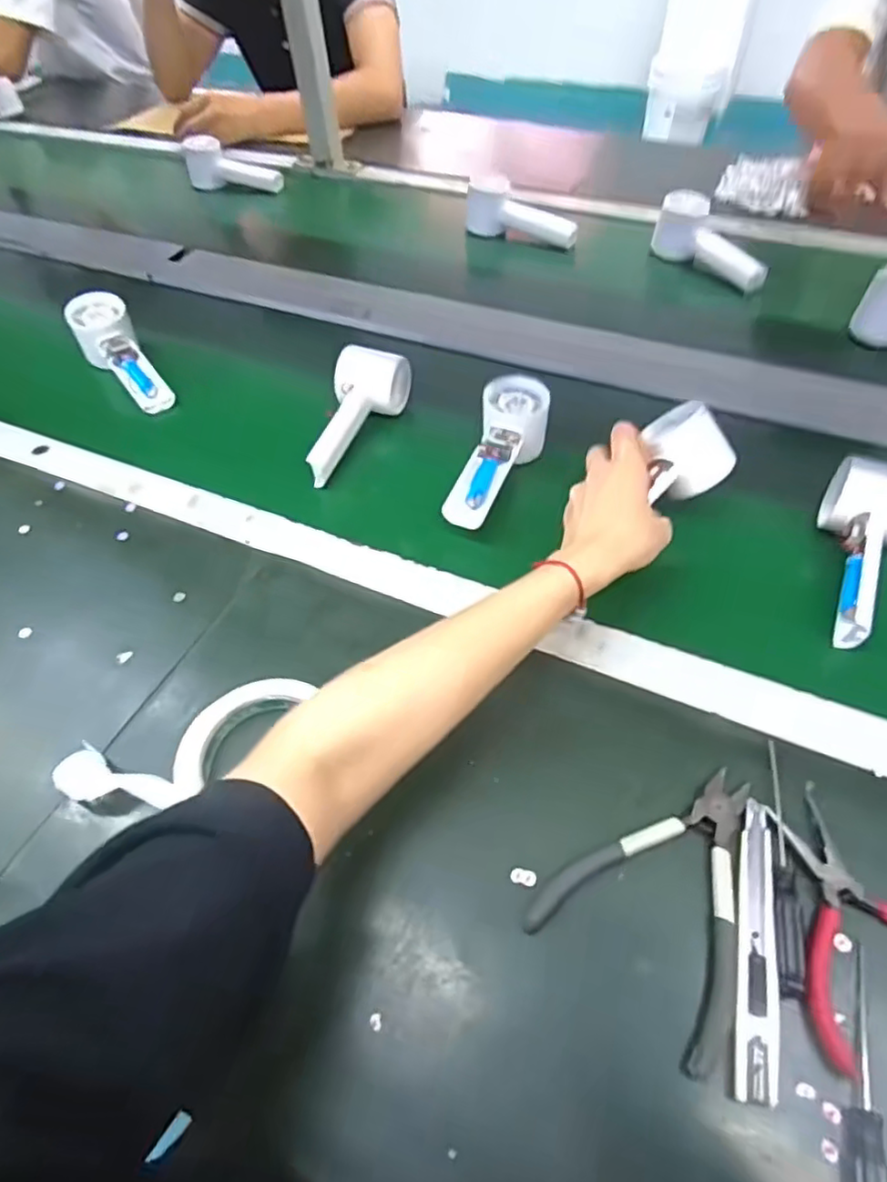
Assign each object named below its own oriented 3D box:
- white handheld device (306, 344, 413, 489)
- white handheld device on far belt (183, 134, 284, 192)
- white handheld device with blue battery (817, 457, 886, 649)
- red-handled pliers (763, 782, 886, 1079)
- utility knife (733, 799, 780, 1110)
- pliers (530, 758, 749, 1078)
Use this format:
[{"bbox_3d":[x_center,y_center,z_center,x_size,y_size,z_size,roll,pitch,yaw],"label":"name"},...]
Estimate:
[{"bbox_3d":[-0.088,-0.162,0.593,0.059,0.048,0.150,19,66,13],"label":"white handheld device"},{"bbox_3d":[-0.336,-0.667,0.994,0.165,0.059,0.055,21,57,19],"label":"white handheld device on far belt"},{"bbox_3d":[0.316,-0.025,0.473,0.057,0.047,0.149,17,68,11],"label":"white handheld device with blue battery"},{"bbox_3d":[0.218,0.170,0.334,0.090,0.012,0.123,-13,53,-5],"label":"red-handled pliers"},{"bbox_3d":[0.162,0.179,0.328,0.020,0.005,0.141,10,54,12],"label":"utility knife"},{"bbox_3d":[0.132,0.161,0.349,0.104,0.014,0.142,35,63,27],"label":"pliers"}]

